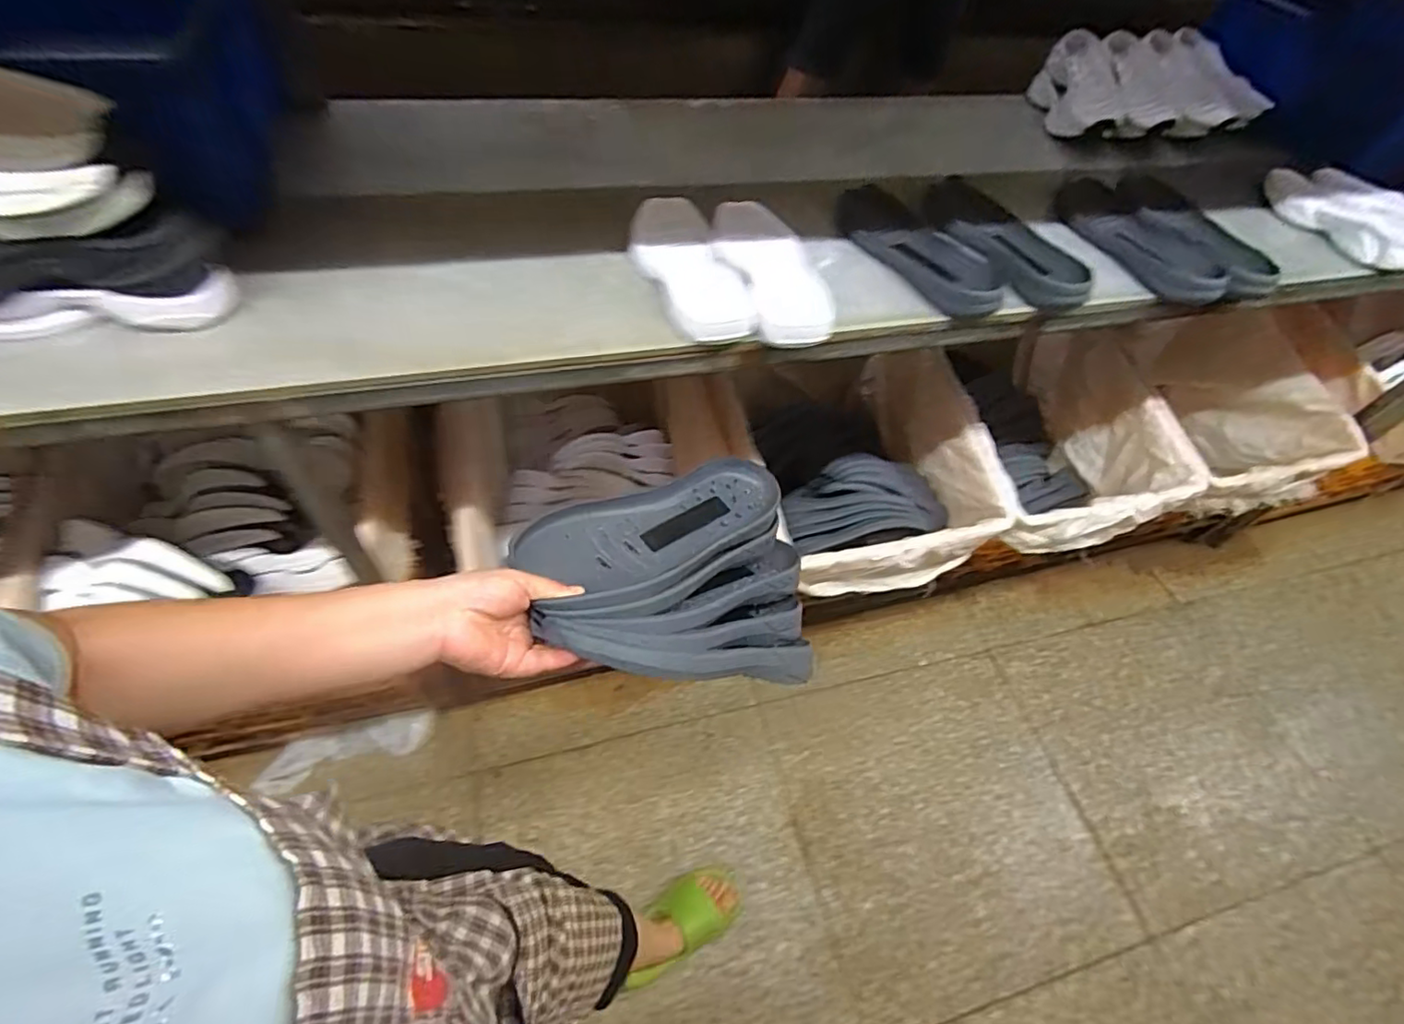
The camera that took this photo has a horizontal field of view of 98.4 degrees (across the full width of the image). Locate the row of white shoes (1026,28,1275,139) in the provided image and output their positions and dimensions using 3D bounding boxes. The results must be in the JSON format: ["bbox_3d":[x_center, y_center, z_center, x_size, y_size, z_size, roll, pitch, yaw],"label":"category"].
[{"bbox_3d":[0.815,-0.782,1.122,0.416,0.104,0.249,-10,55,-12],"label":"row of white shoes"}]

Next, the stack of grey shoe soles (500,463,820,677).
[{"bbox_3d":[-0.010,0.071,0.557,0.302,0.095,0.219,-17,59,-39],"label":"stack of grey shoe soles"}]

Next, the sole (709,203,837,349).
[{"bbox_3d":[0.087,-0.293,0.734,0.113,0.028,0.261,-9,58,-12],"label":"sole"}]

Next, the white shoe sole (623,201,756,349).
[{"bbox_3d":[-0.018,-0.294,0.725,0.108,0.024,0.270,-12,59,-14],"label":"white shoe sole"}]

